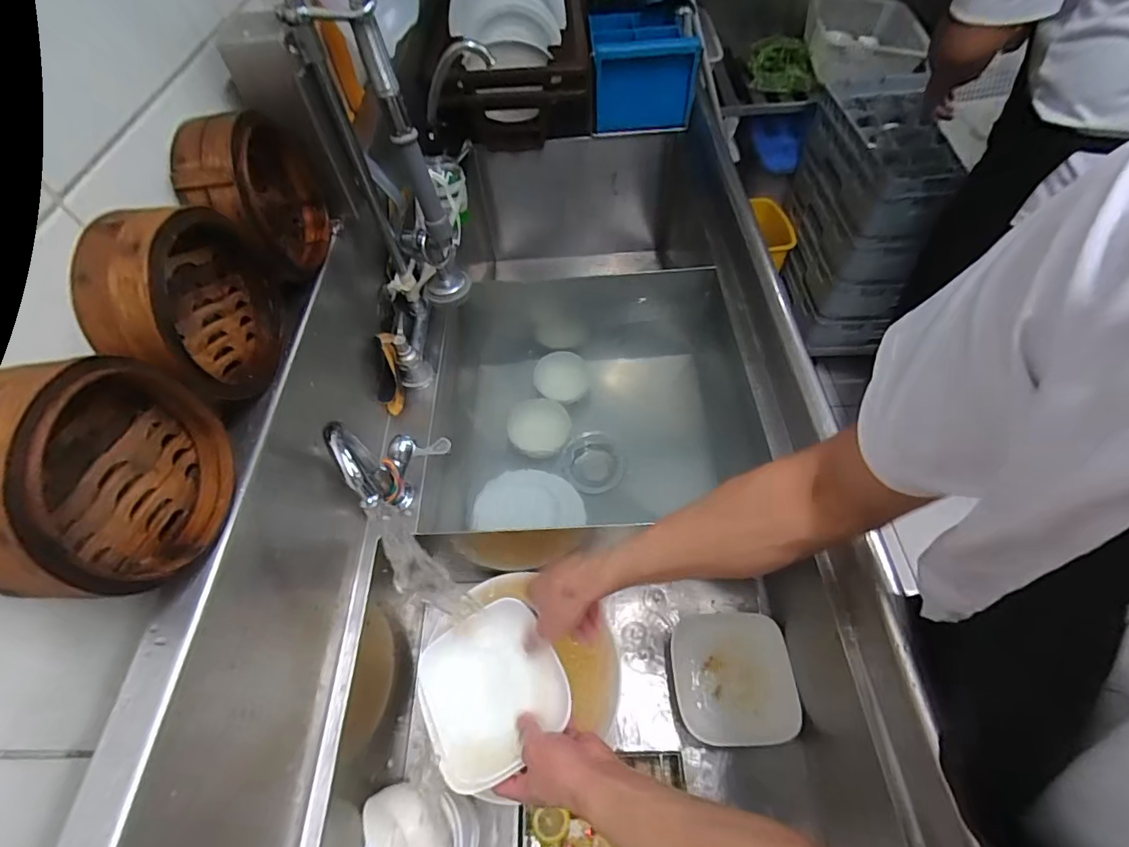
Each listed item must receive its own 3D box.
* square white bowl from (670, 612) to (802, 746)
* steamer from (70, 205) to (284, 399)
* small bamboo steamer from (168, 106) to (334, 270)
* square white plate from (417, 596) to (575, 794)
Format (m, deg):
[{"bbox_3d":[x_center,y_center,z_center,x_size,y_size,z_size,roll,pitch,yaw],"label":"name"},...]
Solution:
[{"bbox_3d":[0.218,0.328,0.644,0.143,0.039,0.150,-2,57,3],"label":"square white bowl"},{"bbox_3d":[-0.293,-0.091,0.393,0.054,0.141,0.158,-7,57,1],"label":"steamer"},{"bbox_3d":[-0.293,-0.214,0.472,0.061,0.135,0.129,-3,57,3],"label":"small bamboo steamer"},{"bbox_3d":[-0.082,0.283,0.538,0.148,0.029,0.152,-31,60,-15],"label":"square white plate"}]

